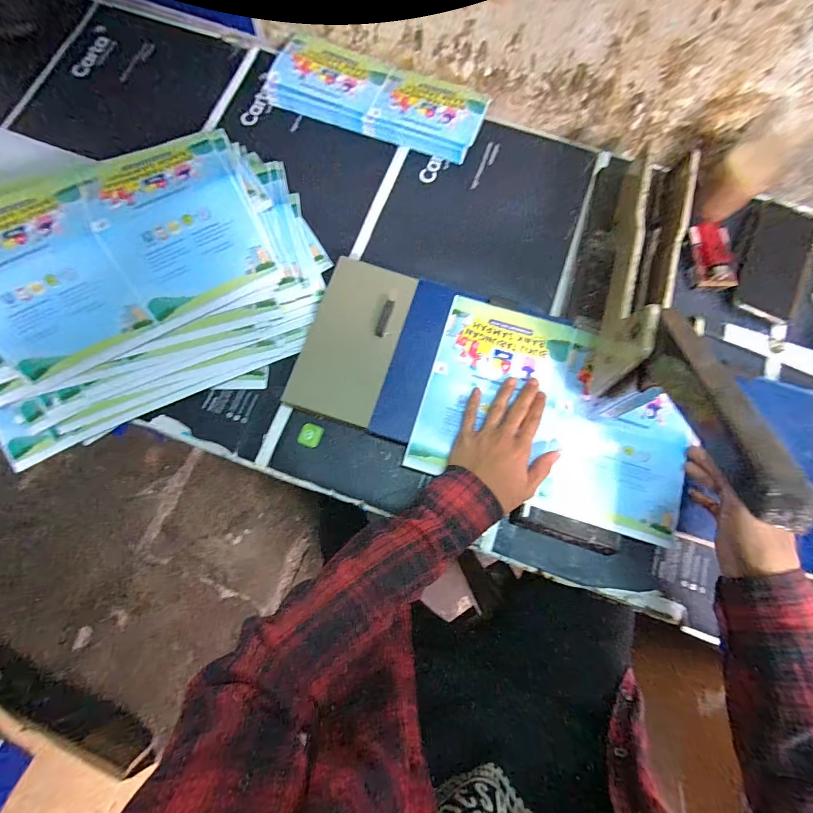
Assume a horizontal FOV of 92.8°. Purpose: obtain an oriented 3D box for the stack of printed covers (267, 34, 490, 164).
[{"bbox_3d":[-0.042,-0.456,0.571,0.315,0.036,0.124,19,76,3],"label":"stack of printed covers"}]

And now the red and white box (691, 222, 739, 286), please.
[{"bbox_3d":[0.405,-0.199,0.513,0.046,0.021,0.090,4,76,-1],"label":"red and white box"}]

